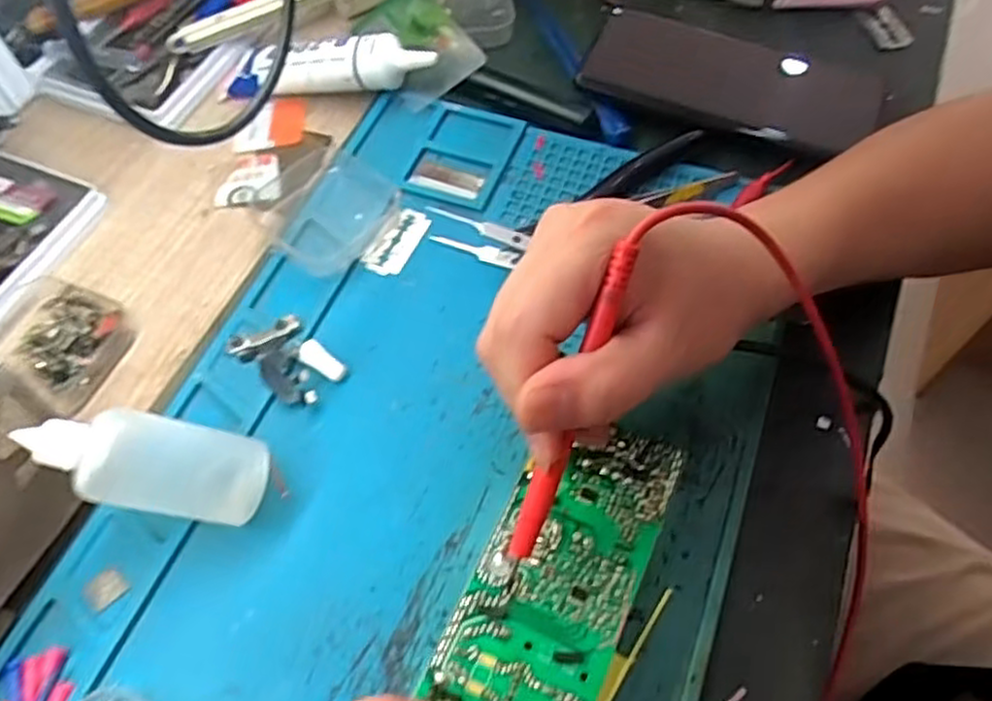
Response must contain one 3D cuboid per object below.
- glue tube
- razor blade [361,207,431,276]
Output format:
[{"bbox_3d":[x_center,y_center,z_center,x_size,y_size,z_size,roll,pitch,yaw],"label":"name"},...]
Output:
[{"bbox_3d":[-0.100,-0.166,0.430,0.135,0.024,0.033,3,57,18],"label":"glue tube"},{"bbox_3d":[-0.050,-0.056,0.379,0.022,0.006,0.041,24,67,16],"label":"razor blade"}]

